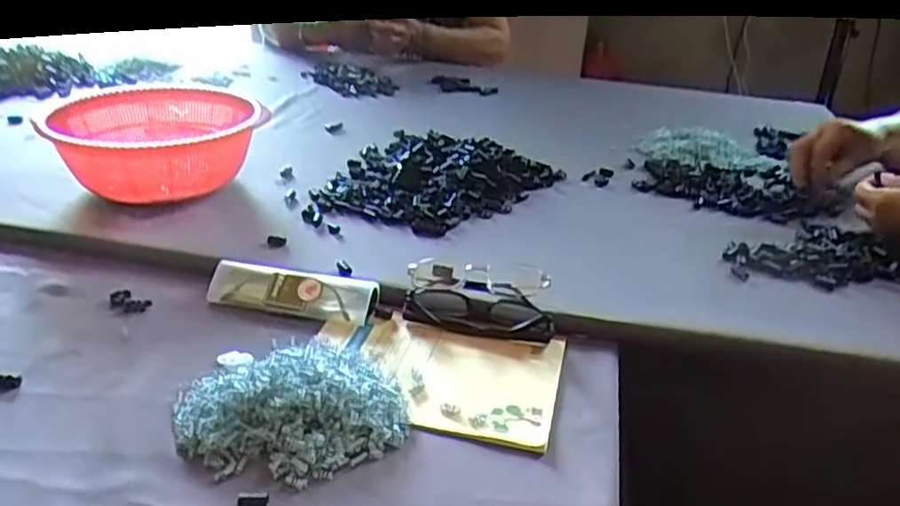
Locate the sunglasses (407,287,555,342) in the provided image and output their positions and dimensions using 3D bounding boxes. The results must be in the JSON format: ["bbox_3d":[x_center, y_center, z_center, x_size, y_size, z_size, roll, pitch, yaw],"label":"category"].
[{"bbox_3d":[0.024,0.053,0.616,0.125,0.030,0.029,4,28,5],"label":"sunglasses"}]

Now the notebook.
[{"bbox_3d":[0.005,0.096,0.564,0.157,0.007,0.127,8,29,12],"label":"notebook"}]

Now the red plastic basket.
[{"bbox_3d":[-0.352,-0.129,0.844,0.219,0.095,0.236,-18,34,-32],"label":"red plastic basket"}]

